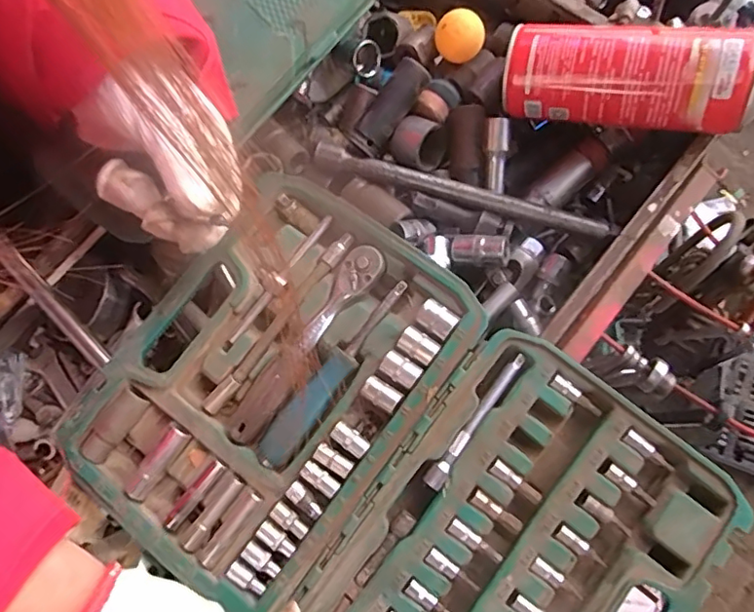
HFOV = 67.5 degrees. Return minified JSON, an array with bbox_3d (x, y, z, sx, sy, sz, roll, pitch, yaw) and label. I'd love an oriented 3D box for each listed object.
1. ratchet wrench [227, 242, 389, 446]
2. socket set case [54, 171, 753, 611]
[{"bbox_3d":[-0.047,0.025,0.374,0.023,0.017,0.154,34,83,11],"label":"ratchet wrench"},{"bbox_3d":[0.007,0.104,0.356,0.378,0.037,0.246,37,80,8],"label":"socket set case"}]

